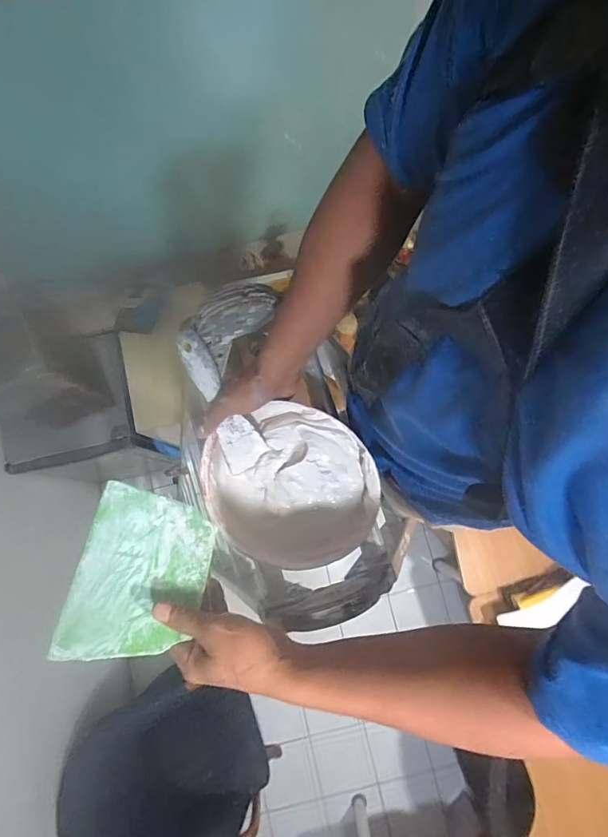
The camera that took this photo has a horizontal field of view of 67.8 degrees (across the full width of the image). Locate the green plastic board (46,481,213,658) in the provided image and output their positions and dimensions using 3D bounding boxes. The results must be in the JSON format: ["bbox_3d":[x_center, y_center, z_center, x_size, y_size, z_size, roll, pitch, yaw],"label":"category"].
[{"bbox_3d":[-0.159,0.150,0.448,0.125,0.006,0.160,8,62,1],"label":"green plastic board"}]

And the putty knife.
[{"bbox_3d":[-0.097,-0.019,0.542,0.053,0.015,0.183,-22,114,-3],"label":"putty knife"}]

